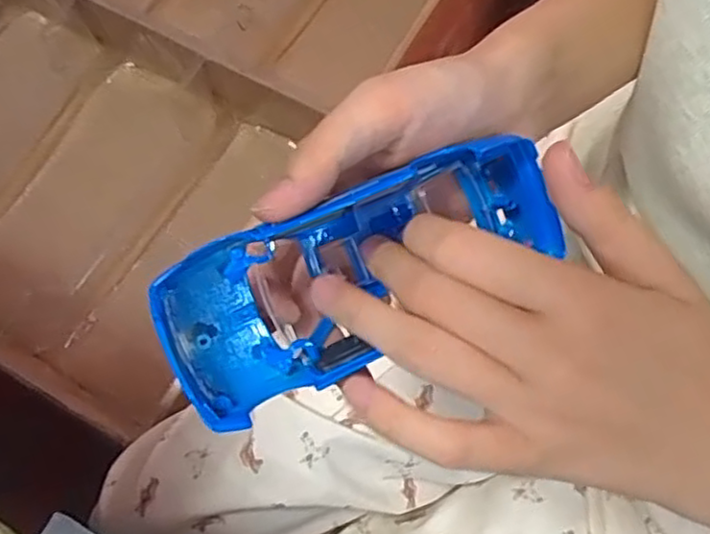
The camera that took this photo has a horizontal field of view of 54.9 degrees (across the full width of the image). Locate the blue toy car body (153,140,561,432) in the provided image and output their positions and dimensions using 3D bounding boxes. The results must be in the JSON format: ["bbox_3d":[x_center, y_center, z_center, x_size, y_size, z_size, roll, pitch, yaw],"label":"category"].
[{"bbox_3d":[0.003,0.001,0.219,0.131,0.044,0.049,-27,64,-9],"label":"blue toy car body"}]

